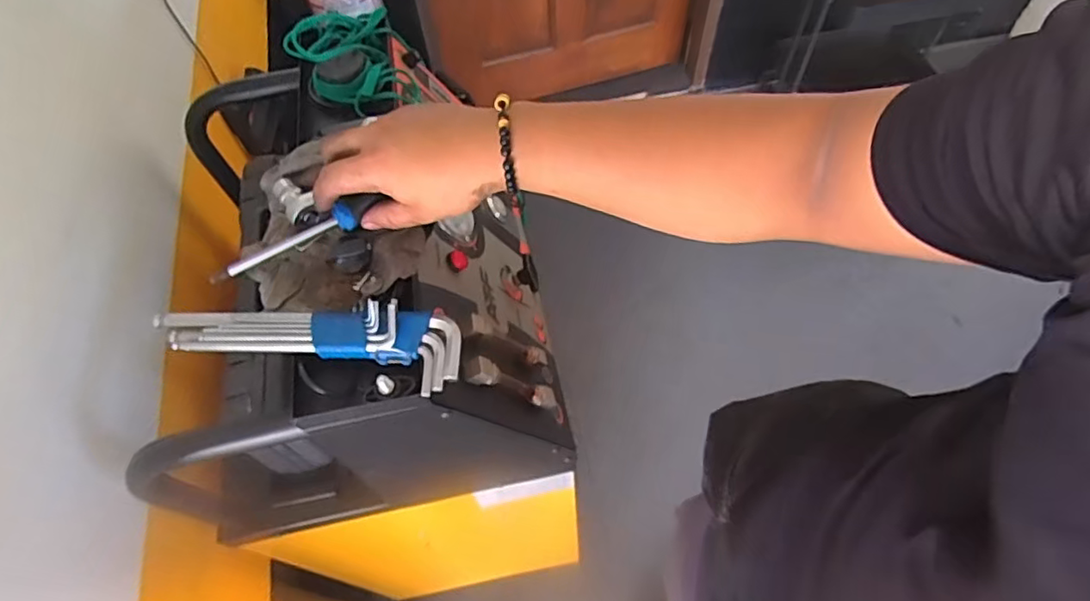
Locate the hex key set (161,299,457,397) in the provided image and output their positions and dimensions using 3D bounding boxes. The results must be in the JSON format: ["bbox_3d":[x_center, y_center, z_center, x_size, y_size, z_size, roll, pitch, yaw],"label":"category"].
[{"bbox_3d":[-0.168,0.019,0.420,0.221,0.029,0.054,8,59,8],"label":"hex key set"}]

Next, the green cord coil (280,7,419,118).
[{"bbox_3d":[-0.192,-0.238,0.602,0.110,0.041,0.144,-21,60,-10],"label":"green cord coil"}]

